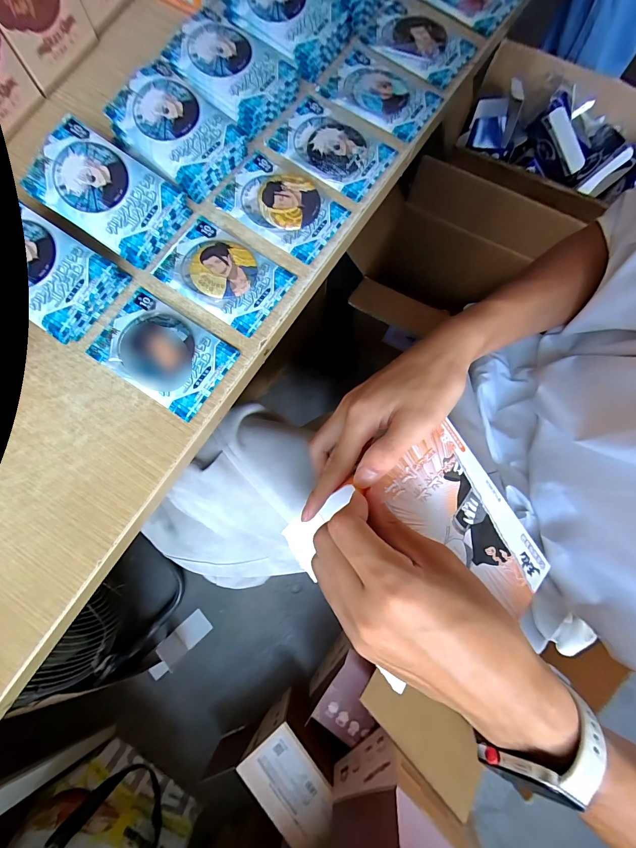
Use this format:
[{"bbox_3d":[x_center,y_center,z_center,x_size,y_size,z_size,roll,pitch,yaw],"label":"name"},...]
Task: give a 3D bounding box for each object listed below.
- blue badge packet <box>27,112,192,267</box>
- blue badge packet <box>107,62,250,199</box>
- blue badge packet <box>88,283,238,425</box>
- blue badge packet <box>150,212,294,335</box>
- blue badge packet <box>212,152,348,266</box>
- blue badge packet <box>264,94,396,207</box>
[{"bbox_3d":[-0.172,-0.187,0.280,0.103,0.020,0.070,34,86,-7],"label":"blue badge packet"},{"bbox_3d":[-0.122,-0.255,0.296,0.100,0.026,0.075,43,81,7],"label":"blue badge packet"},{"bbox_3d":[-0.125,-0.060,0.275,0.105,0.010,0.072,33,80,5],"label":"blue badge packet"},{"bbox_3d":[-0.081,-0.128,0.288,0.105,0.008,0.068,33,80,5],"label":"blue badge packet"},{"bbox_3d":[-0.032,-0.197,0.306,0.104,0.009,0.071,33,80,5],"label":"blue badge packet"},{"bbox_3d":[0.012,-0.258,0.318,0.105,0.010,0.072,35,80,6],"label":"blue badge packet"}]

